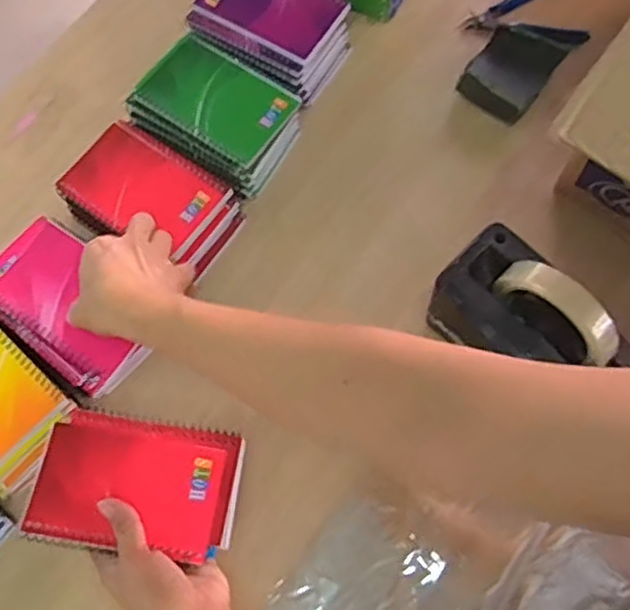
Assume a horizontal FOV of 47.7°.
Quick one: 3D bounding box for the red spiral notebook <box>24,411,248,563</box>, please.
[{"bbox_3d":[-0.131,0.132,0.524,0.144,0.018,0.093,9,69,1],"label":"red spiral notebook"}]

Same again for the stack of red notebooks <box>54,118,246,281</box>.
[{"bbox_3d":[-0.150,-0.091,0.655,0.142,0.061,0.099,31,74,13],"label":"stack of red notebooks"}]

